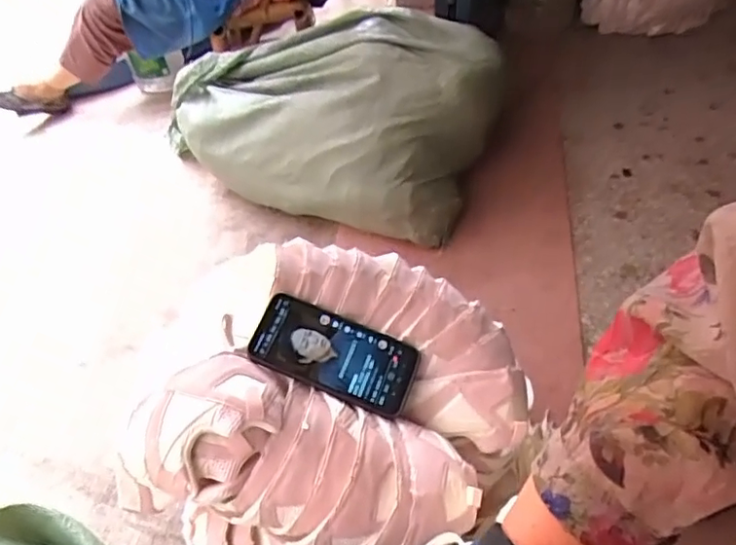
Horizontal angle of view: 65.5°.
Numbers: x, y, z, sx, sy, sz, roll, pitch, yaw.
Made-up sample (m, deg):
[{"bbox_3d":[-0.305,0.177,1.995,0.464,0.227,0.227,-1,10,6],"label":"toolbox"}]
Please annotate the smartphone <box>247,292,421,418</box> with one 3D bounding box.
[{"bbox_3d":[-0.033,0.082,0.585,0.164,0.009,0.082,22,64,0],"label":"smartphone"}]

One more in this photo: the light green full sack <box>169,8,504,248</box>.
[{"bbox_3d":[-0.094,-0.355,1.264,0.673,0.301,0.379,14,52,17],"label":"light green full sack"}]

